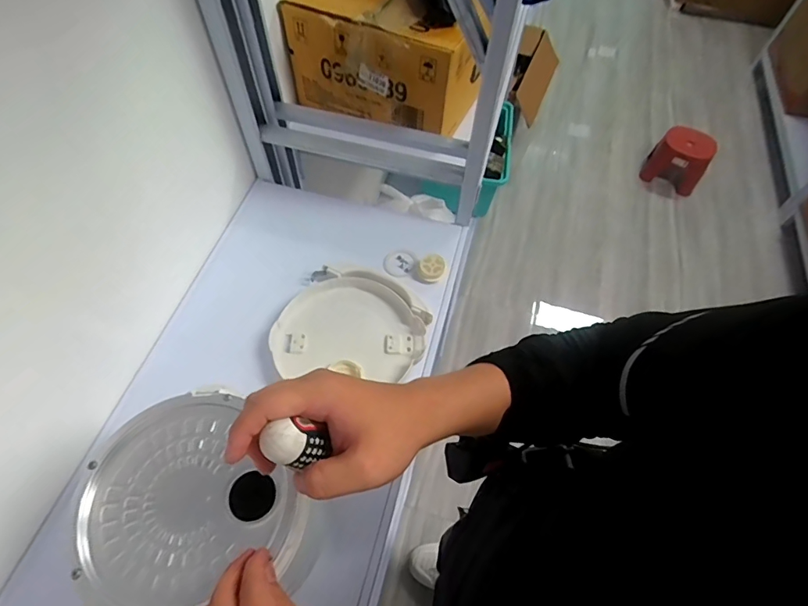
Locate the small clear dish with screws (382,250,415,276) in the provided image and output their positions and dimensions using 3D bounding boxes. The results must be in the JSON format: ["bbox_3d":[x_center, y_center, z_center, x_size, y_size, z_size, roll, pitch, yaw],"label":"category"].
[{"bbox_3d":[-0.008,-0.067,0.764,0.049,0.010,0.049,1,60,-1],"label":"small clear dish with screws"}]

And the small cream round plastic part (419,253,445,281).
[{"bbox_3d":[0.044,-0.056,0.737,0.040,0.037,0.030,6,60,2],"label":"small cream round plastic part"}]

